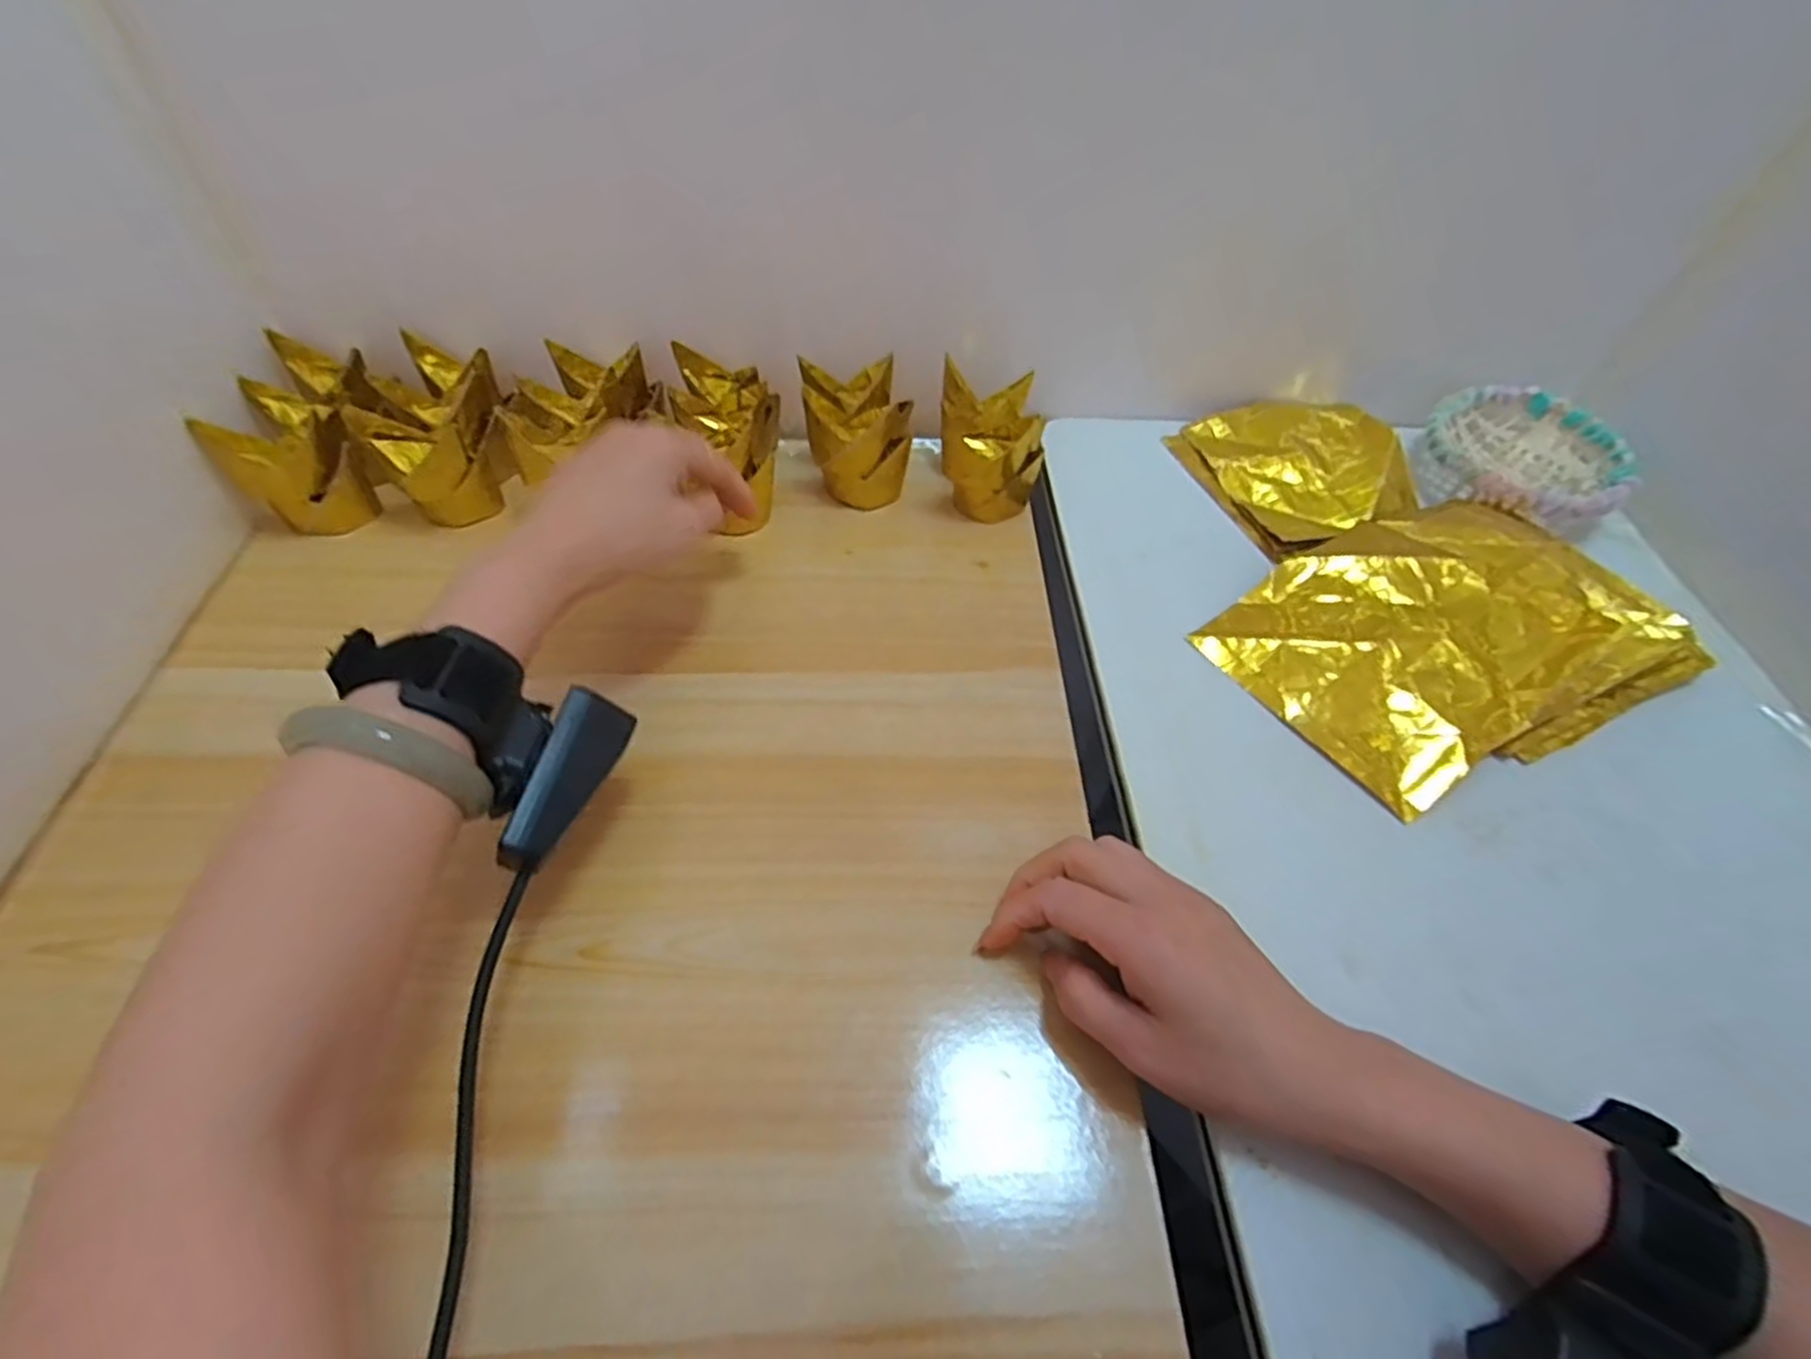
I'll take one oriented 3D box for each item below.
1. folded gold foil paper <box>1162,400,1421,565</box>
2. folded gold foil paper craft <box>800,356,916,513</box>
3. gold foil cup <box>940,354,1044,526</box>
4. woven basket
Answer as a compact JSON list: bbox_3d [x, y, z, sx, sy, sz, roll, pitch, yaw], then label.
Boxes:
[{"bbox_3d":[0.255,-0.142,0.507,0.114,0.029,0.129,-13,55,-14],"label":"folded gold foil paper"},{"bbox_3d":[-0.030,-0.150,0.483,0.064,0.065,0.069,-7,53,-10],"label":"folded gold foil paper craft"},{"bbox_3d":[0.052,-0.146,0.484,0.063,0.062,0.071,5,52,-1],"label":"gold foil cup"},{"bbox_3d":[0.412,-0.146,0.523,0.119,0.041,0.118,38,59,22],"label":"woven basket"}]

